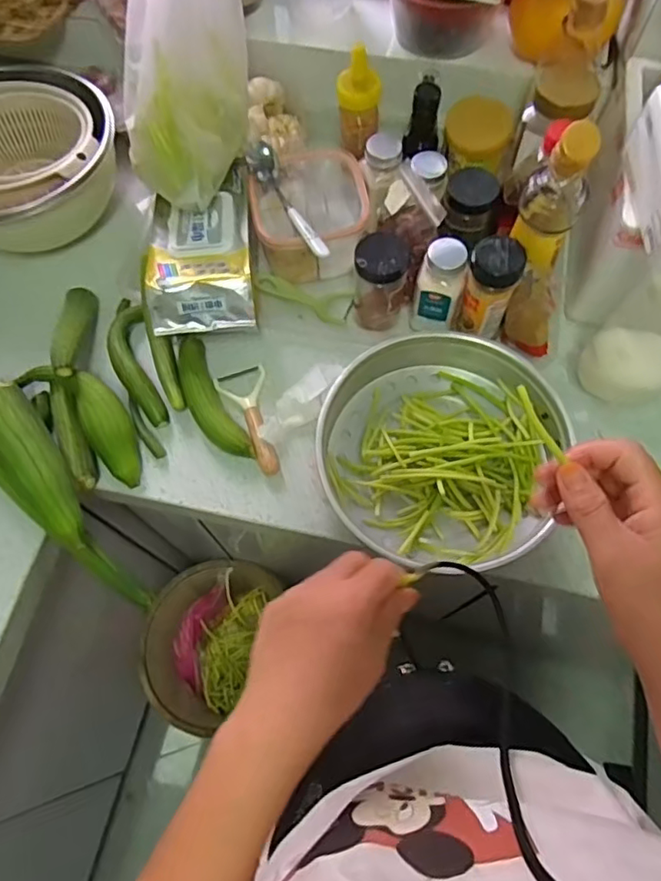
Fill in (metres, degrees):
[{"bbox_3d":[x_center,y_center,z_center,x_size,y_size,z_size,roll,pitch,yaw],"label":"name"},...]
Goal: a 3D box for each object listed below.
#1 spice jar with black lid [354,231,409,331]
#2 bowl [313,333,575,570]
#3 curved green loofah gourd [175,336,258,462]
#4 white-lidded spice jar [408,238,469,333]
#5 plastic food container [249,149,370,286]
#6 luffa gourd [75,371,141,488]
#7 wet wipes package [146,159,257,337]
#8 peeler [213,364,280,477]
[{"bbox_3d":[0.056,-0.182,0.665,0.057,0.118,0.052,4,67,3],"label":"spice jar with black lid"},{"bbox_3d":[0.118,0.009,0.612,0.249,0.064,0.244,-1,67,2],"label":"bowl"},{"bbox_3d":[-0.139,-0.046,0.661,0.045,0.034,0.168,-26,69,-9],"label":"curved green loofah gourd"},{"bbox_3d":[0.124,-0.170,0.656,0.051,0.112,0.047,-1,67,2],"label":"white-lidded spice jar"},{"bbox_3d":[-0.025,-0.283,0.725,0.136,0.091,0.147,-6,67,0],"label":"plastic food container"},{"bbox_3d":[-0.244,-0.013,0.634,0.050,0.040,0.137,-25,84,-9],"label":"luffa gourd"},{"bbox_3d":[-0.149,-0.227,0.667,0.116,0.048,0.223,-6,67,-2],"label":"wet wipes package"},{"bbox_3d":[-0.092,-0.023,0.656,0.058,0.023,0.141,-15,67,-4],"label":"peeler"}]

